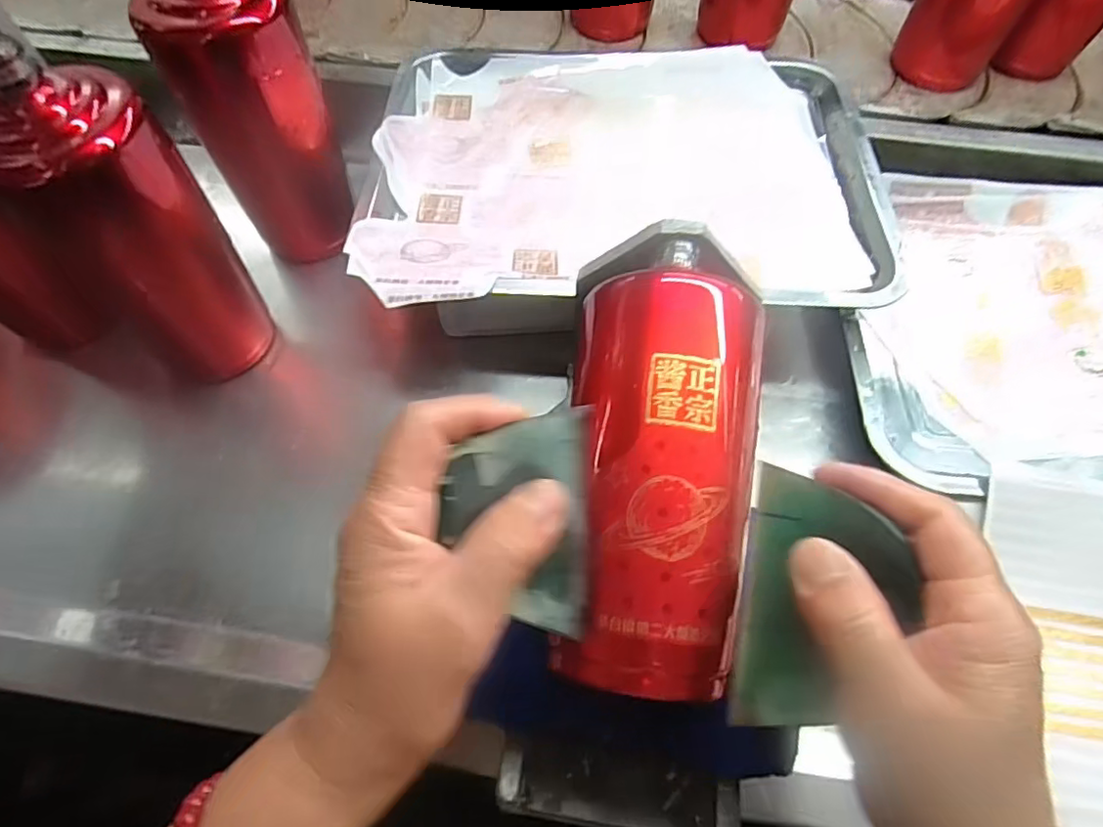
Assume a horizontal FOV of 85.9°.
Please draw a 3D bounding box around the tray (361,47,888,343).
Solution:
[{"bbox_3d":[0.049,-0.169,0.423,0.337,0.044,0.282,0,61,-1],"label":"tray"}]

